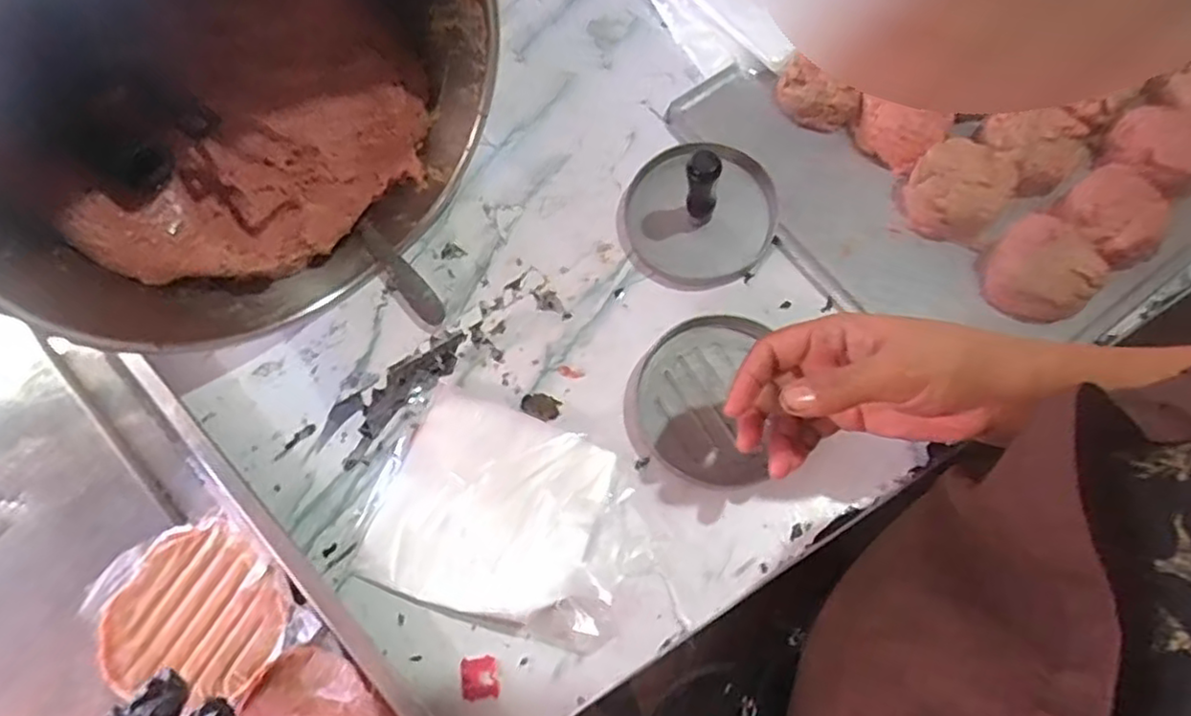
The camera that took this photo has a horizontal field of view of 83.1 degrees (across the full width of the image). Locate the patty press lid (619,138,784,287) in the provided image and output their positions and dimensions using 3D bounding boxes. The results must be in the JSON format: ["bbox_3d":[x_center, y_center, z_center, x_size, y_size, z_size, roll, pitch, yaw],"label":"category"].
[{"bbox_3d":[0.073,-0.112,0.466,0.108,0.069,0.106,0,71,0],"label":"patty press lid"}]

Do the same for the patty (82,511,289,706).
[{"bbox_3d":[-0.243,0.148,0.404,0.111,0.015,0.095,5,70,6],"label":"patty"}]

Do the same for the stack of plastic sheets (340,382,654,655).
[{"bbox_3d":[-0.056,0.100,0.427,0.171,0.016,0.130,20,72,7],"label":"stack of plastic sheets"}]

